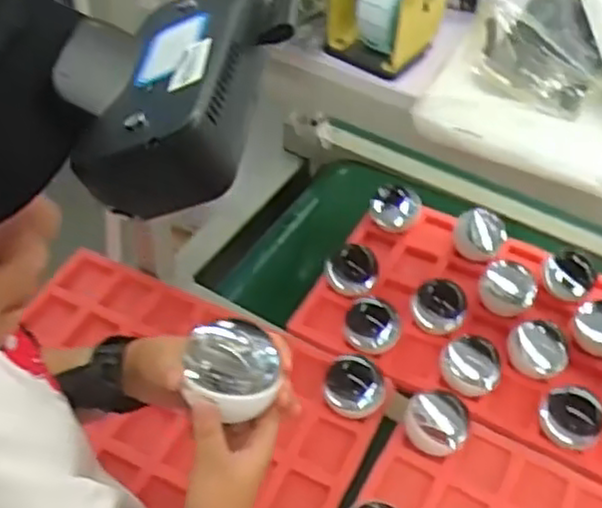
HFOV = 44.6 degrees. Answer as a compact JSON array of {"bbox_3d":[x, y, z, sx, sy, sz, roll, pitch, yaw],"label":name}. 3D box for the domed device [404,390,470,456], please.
[{"bbox_3d":[0.159,0.198,0.865,0.071,0.075,0.069,16,45,13],"label":"domed device"}]

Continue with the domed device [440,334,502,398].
[{"bbox_3d":[0.221,0.144,0.957,0.077,0.069,0.077,2,44,-2],"label":"domed device"}]

